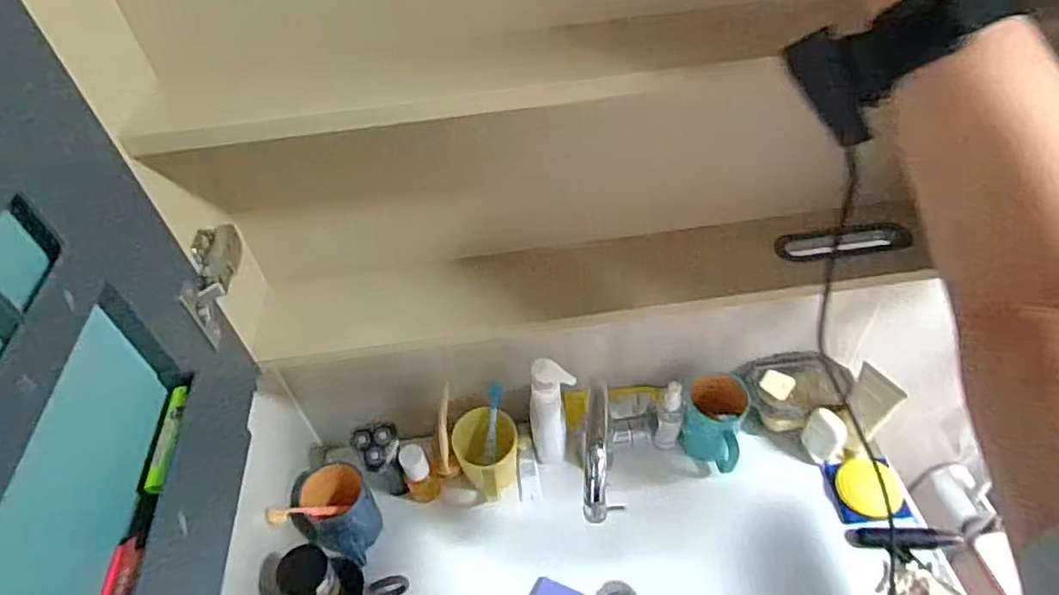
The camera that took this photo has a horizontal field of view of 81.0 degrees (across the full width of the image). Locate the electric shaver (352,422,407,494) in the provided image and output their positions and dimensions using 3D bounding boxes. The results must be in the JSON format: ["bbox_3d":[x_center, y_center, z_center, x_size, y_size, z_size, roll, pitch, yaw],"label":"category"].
[{"bbox_3d":[-0.187,0.216,0.813,0.051,0.137,0.052,-3,47,3],"label":"electric shaver"}]

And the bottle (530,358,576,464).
[{"bbox_3d":[0.032,0.161,0.818,0.058,0.222,0.047,-11,47,-4],"label":"bottle"}]

